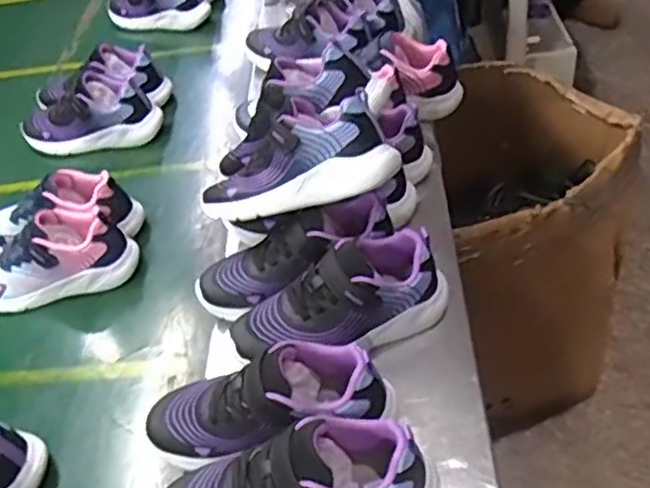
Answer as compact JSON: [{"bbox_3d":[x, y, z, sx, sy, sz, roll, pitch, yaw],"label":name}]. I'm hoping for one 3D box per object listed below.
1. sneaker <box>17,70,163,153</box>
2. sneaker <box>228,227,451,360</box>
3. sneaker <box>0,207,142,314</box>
[{"bbox_3d":[-0.367,-0.199,1.033,0.216,0.091,0.090,-9,44,0],"label":"sneaker"},{"bbox_3d":[0.014,0.057,0.654,0.213,0.078,0.090,-22,45,-13],"label":"sneaker"},{"bbox_3d":[-0.338,0.011,0.812,0.208,0.093,0.084,-9,44,0],"label":"sneaker"}]

